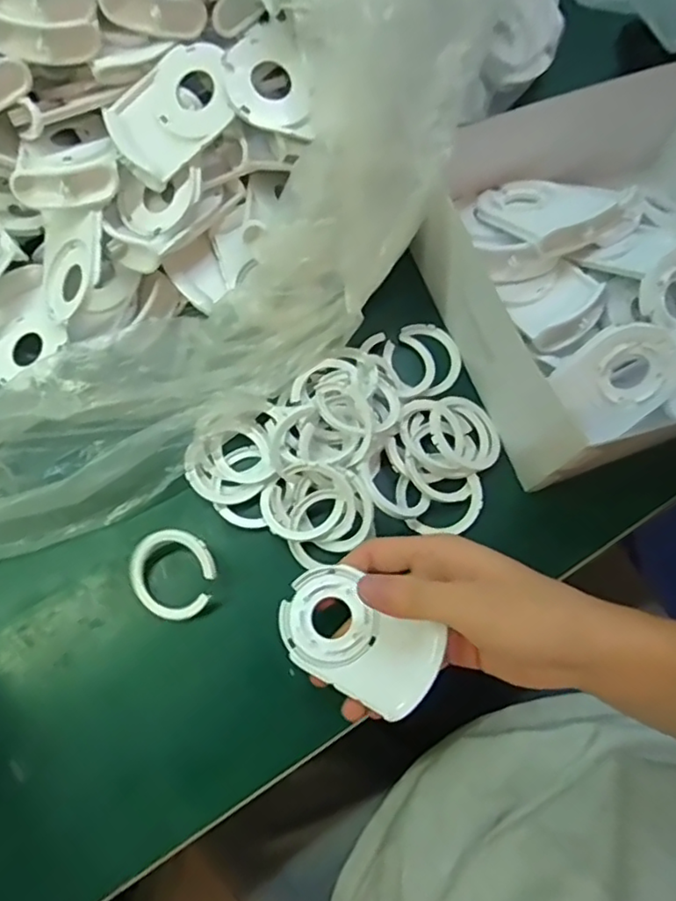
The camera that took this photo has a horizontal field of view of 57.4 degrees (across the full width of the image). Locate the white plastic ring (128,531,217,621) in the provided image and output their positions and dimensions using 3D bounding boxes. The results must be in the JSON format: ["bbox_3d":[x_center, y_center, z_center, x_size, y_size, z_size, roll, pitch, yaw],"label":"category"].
[{"bbox_3d":[-0.095,0.070,0.352,0.051,0.004,0.049,1,95,13],"label":"white plastic ring"}]

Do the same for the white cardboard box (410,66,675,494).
[{"bbox_3d":[0.185,-0.120,0.381,0.233,0.084,0.208,-21,74,-8],"label":"white cardboard box"}]

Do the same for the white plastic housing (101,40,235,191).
[{"bbox_3d":[-0.094,-0.196,0.357,0.077,0.018,0.059,-30,82,1],"label":"white plastic housing"}]

